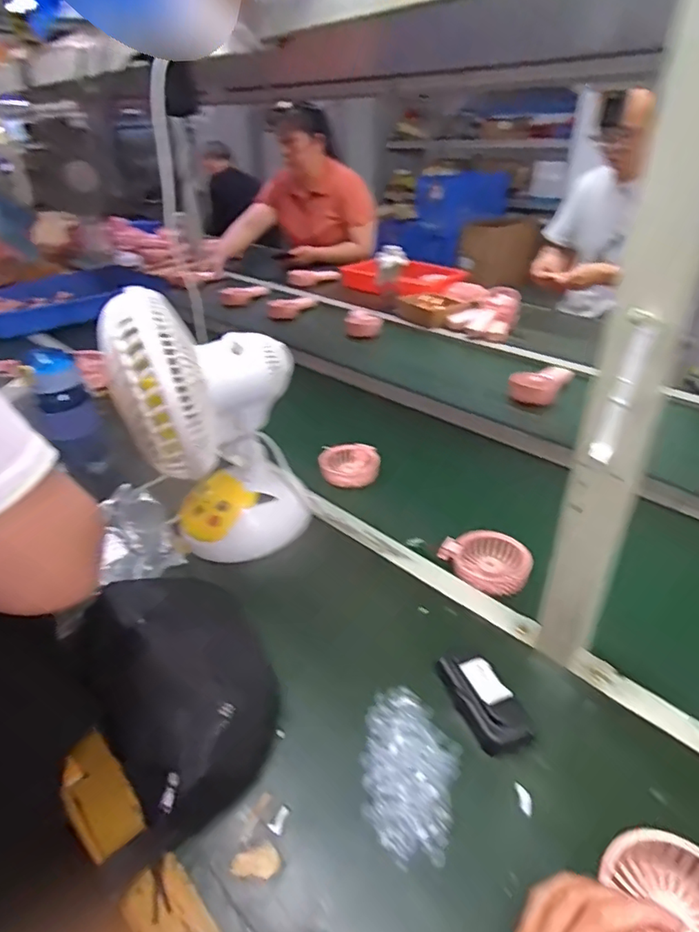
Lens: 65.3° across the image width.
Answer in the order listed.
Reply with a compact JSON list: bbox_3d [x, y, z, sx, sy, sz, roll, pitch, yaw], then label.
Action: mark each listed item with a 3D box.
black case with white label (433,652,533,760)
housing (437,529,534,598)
[{"bbox_3d":[0.123,0.212,0.504,0.048,0.026,0.096,-11,33,-12],"label":"black case with white label"},{"bbox_3d":[0.177,0.121,0.693,0.089,0.029,0.094,-21,36,-26],"label":"housing"}]

